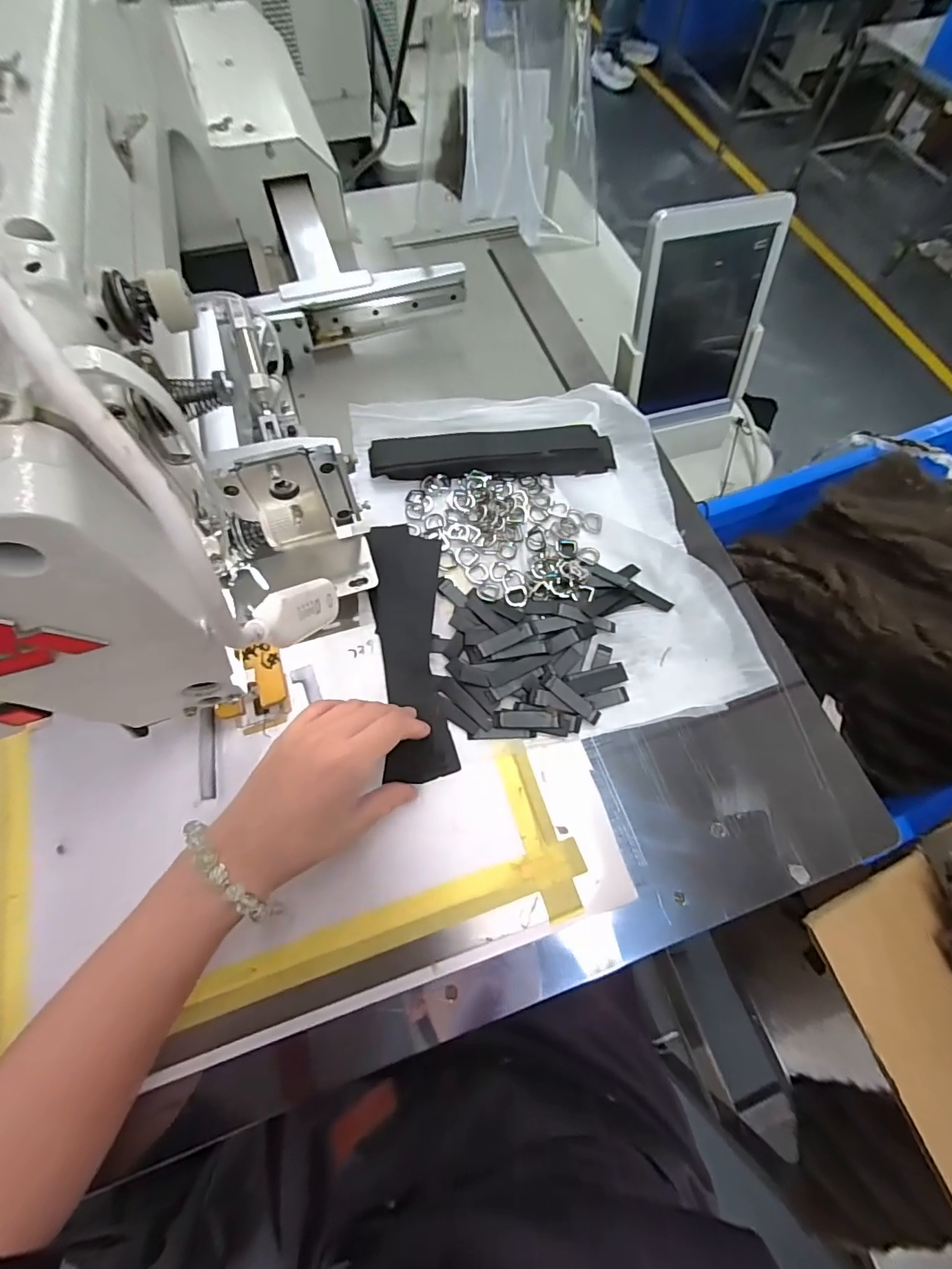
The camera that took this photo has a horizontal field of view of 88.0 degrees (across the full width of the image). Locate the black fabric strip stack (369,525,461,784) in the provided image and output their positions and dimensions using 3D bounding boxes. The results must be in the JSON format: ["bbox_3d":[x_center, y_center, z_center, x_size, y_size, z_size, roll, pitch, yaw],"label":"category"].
[{"bbox_3d":[-0.049,0.004,0.380,0.054,0.021,0.208,-8,70,-4],"label":"black fabric strip stack"}]

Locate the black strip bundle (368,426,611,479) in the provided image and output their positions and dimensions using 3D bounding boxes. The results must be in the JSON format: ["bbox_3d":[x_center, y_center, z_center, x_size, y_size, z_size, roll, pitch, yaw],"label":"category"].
[{"bbox_3d":[0.017,-0.166,0.456,0.223,0.022,0.044,-4,67,-3],"label":"black strip bundle"}]

